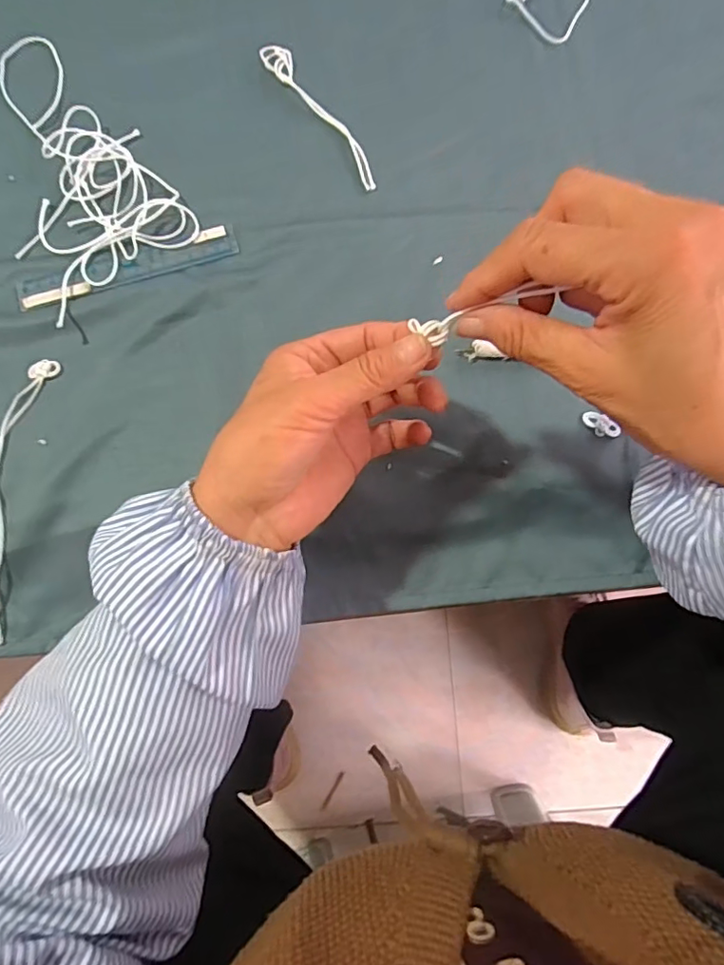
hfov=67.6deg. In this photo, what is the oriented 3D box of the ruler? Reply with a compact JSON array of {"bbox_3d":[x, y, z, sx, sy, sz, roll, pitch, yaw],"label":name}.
[{"bbox_3d":[-0.168,-0.155,0.388,0.156,0.007,0.027,-17,75,-4],"label":"ruler"}]

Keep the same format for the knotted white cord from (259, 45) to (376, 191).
[{"bbox_3d":[-0.031,-0.280,0.409,0.019,0.004,0.150,-34,80,-7],"label":"knotted white cord"}]

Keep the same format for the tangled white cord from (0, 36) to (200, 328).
[{"bbox_3d":[-0.223,-0.239,0.402,0.117,0.019,0.229,-33,80,-7],"label":"tangled white cord"}]

